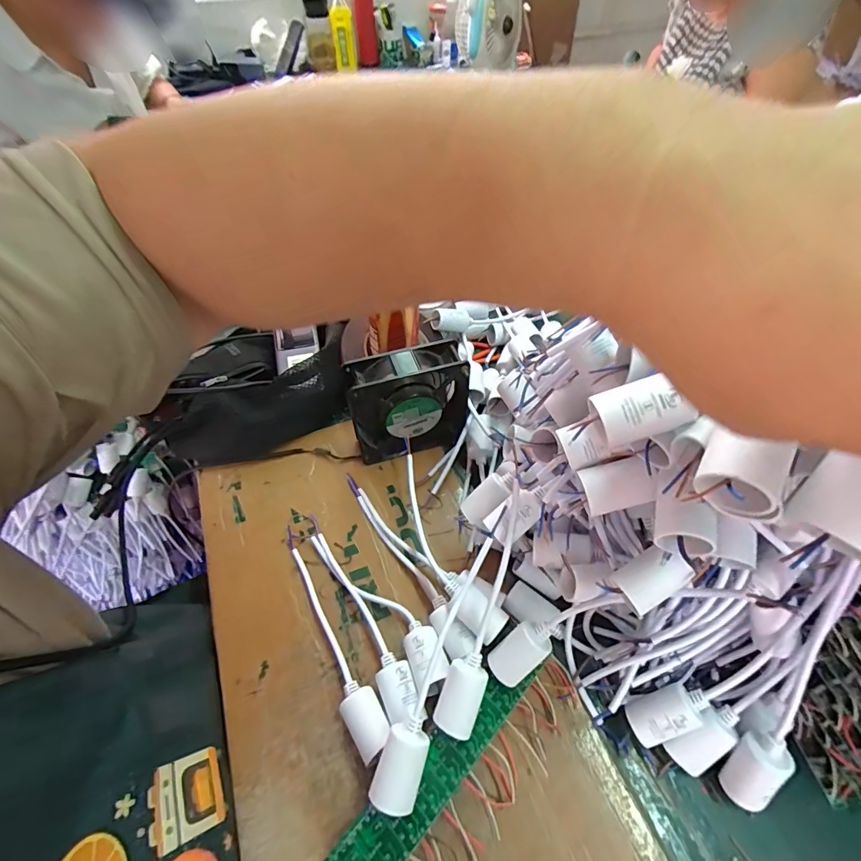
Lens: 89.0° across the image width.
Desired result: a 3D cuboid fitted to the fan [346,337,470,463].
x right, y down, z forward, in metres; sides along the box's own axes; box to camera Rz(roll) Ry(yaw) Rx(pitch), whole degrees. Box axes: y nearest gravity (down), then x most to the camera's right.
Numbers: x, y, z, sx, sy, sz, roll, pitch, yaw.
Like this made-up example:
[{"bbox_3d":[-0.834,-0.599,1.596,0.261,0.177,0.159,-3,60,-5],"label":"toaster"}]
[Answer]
[{"bbox_3d":[-0.021,-0.027,0.457,0.119,0.119,0.042,-15,53,-10],"label":"fan"}]

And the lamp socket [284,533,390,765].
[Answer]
[{"bbox_3d":[-0.088,0.163,0.368,0.027,0.027,0.202,-25,56,-18],"label":"lamp socket"}]

